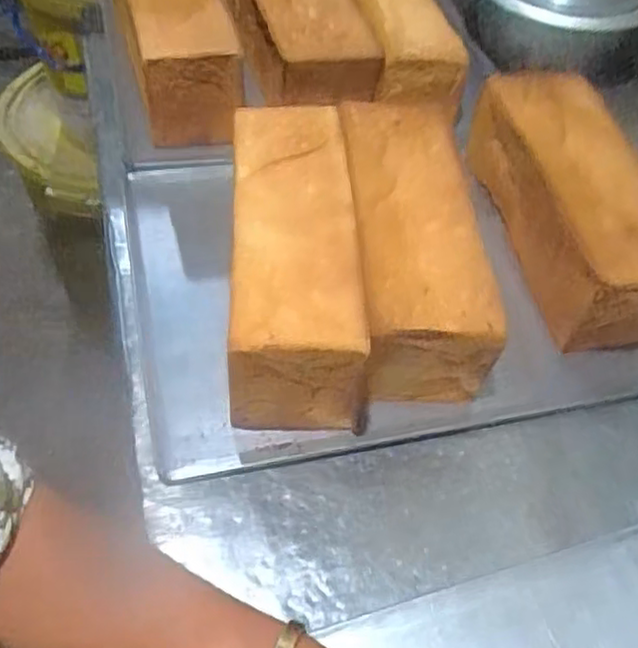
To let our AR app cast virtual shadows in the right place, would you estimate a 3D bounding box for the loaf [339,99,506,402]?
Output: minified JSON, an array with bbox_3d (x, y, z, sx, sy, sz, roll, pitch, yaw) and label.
[{"bbox_3d":[0.075,-0.080,0.568,0.101,0.089,0.274,-2,62,-5],"label":"loaf"}]

